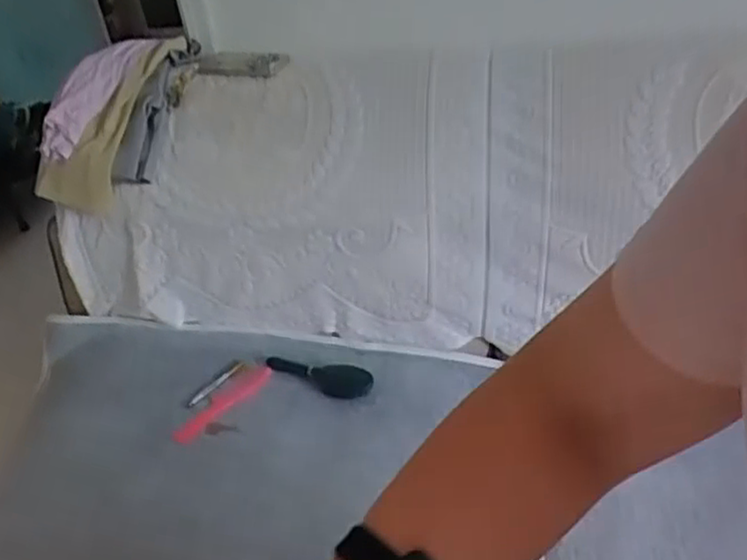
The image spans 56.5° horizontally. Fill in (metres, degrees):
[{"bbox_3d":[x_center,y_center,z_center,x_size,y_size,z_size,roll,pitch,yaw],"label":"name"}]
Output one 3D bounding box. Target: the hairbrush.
[{"bbox_3d":[-0.105,0.179,1.301,0.213,0.031,0.066,10,39,23],"label":"hairbrush"}]

